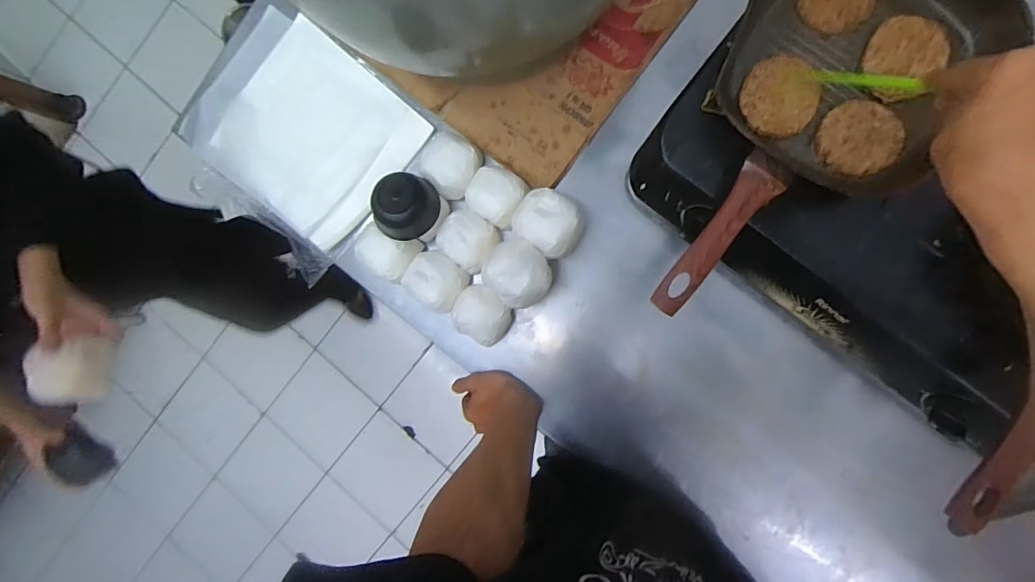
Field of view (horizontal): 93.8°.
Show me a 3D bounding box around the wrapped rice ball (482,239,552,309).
[{"bbox_3d":[0.001,-0.023,0.618,0.083,0.058,0.077,38,96,5],"label":"wrapped rice ball"}]

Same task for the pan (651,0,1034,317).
[{"bbox_3d":[0.276,-0.158,0.490,0.222,0.041,0.413,37,96,6],"label":"pan"}]

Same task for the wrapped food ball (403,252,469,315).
[{"bbox_3d":[-0.112,-0.012,0.675,0.083,0.049,0.075,42,96,5],"label":"wrapped food ball"}]

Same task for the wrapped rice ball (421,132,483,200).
[{"bbox_3d":[-0.094,-0.176,0.674,0.086,0.040,0.083,0,91,8],"label":"wrapped rice ball"}]

